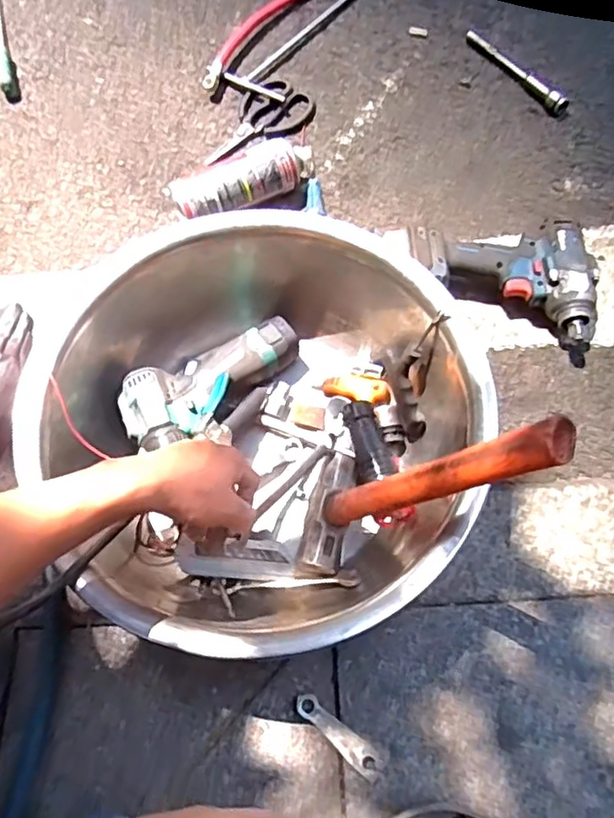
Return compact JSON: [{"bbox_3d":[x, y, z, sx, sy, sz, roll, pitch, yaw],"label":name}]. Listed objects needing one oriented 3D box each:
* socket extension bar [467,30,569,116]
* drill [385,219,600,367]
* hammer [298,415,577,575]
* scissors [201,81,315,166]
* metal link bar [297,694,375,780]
[{"bbox_3d":[0.301,-0.491,0.888,0.023,0.017,0.202,-32,69,-11],"label":"socket extension bar"},{"bbox_3d":[0.231,-0.166,0.721,0.245,0.072,0.134,23,70,12],"label":"drill"},{"bbox_3d":[0.082,0.061,0.500,0.036,0.309,0.111,17,65,-22],"label":"hammer"},{"bbox_3d":[-0.074,-0.403,0.876,0.102,0.007,0.176,38,73,17],"label":"scissors"},{"bbox_3d":[0.028,0.298,0.564,0.090,0.014,0.019,38,74,17],"label":"metal link bar"}]

